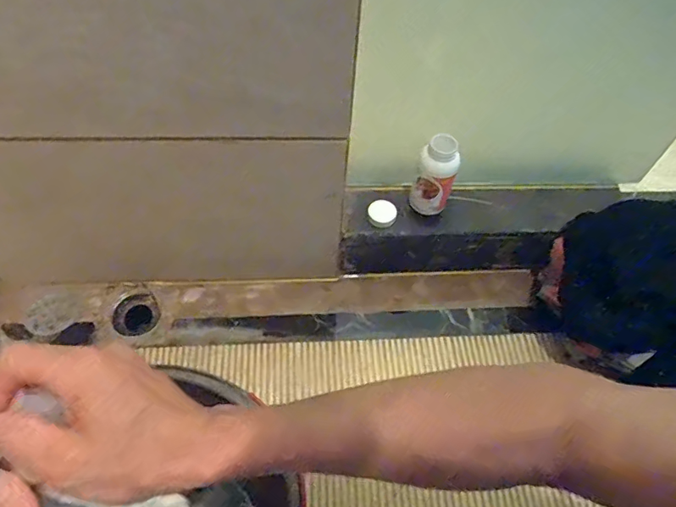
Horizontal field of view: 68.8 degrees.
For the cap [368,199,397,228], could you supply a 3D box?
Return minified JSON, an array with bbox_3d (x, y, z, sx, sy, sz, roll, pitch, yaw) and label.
[{"bbox_3d":[0.062,-0.056,0.690,0.039,0.013,0.040,2,55,-3],"label":"cap"}]

